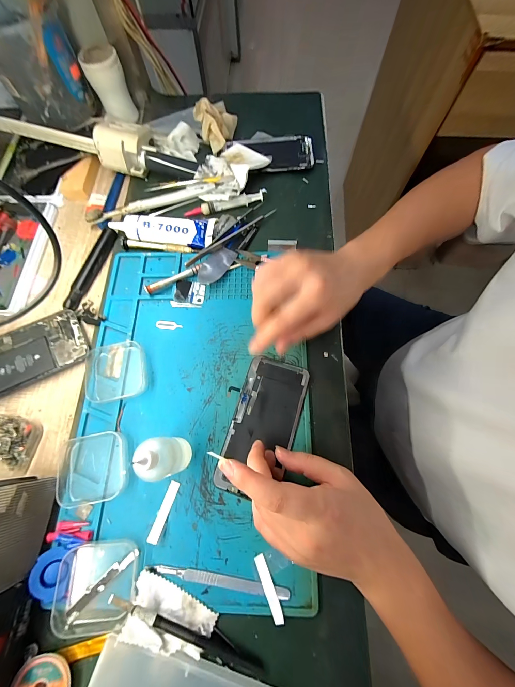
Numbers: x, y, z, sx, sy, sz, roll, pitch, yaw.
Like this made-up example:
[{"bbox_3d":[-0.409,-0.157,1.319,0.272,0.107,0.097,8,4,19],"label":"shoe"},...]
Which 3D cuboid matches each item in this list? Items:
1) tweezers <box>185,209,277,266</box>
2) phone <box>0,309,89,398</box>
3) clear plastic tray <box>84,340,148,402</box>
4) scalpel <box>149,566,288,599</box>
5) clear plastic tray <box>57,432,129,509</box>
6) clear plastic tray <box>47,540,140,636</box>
[{"bbox_3d":[-0.035,-0.147,0.355,0.149,0.012,0.012,-38,75,-11],"label":"tweezers"},{"bbox_3d":[-0.288,0.021,0.305,0.165,0.014,0.074,-25,73,-8],"label":"phone"},{"bbox_3d":[-0.159,0.032,0.299,0.066,0.014,0.065,-12,72,-4],"label":"clear plastic tray"},{"bbox_3d":[-0.036,0.213,0.237,0.127,0.009,0.009,7,72,3],"label":"scalpel"},{"bbox_3d":[-0.167,0.125,0.266,0.068,0.016,0.063,-11,72,-3],"label":"clear plastic tray"},{"bbox_3d":[-0.141,0.213,0.233,0.067,0.017,0.061,-5,72,-1],"label":"clear plastic tray"}]

